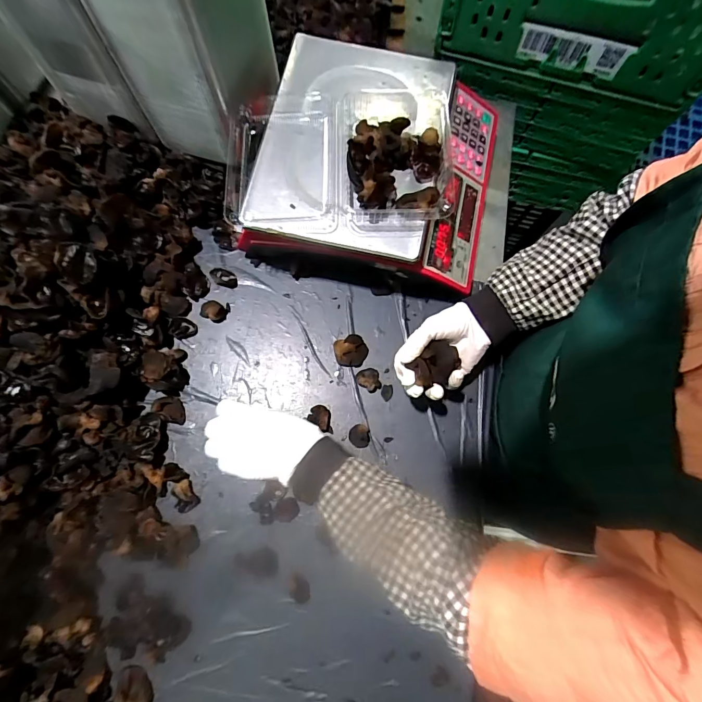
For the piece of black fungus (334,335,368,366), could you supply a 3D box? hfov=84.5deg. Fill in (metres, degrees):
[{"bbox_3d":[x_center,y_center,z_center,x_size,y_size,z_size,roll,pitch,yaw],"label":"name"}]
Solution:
[{"bbox_3d":[0.000,0.000,0.537,0.046,0.012,0.042,0,76,0],"label":"piece of black fungus"}]

